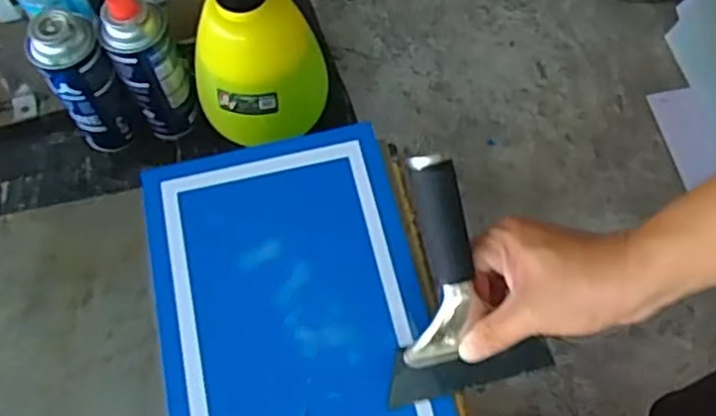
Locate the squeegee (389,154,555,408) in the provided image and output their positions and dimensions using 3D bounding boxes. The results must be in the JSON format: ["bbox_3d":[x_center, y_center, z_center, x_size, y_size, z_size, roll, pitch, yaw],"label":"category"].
[{"bbox_3d":[0.070,0.054,0.456,0.099,0.038,0.177,-8,108,-8],"label":"squeegee"}]

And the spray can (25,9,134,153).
[{"bbox_3d":[-0.283,-0.127,0.725,0.066,0.174,0.053,-21,66,-10],"label":"spray can"}]

